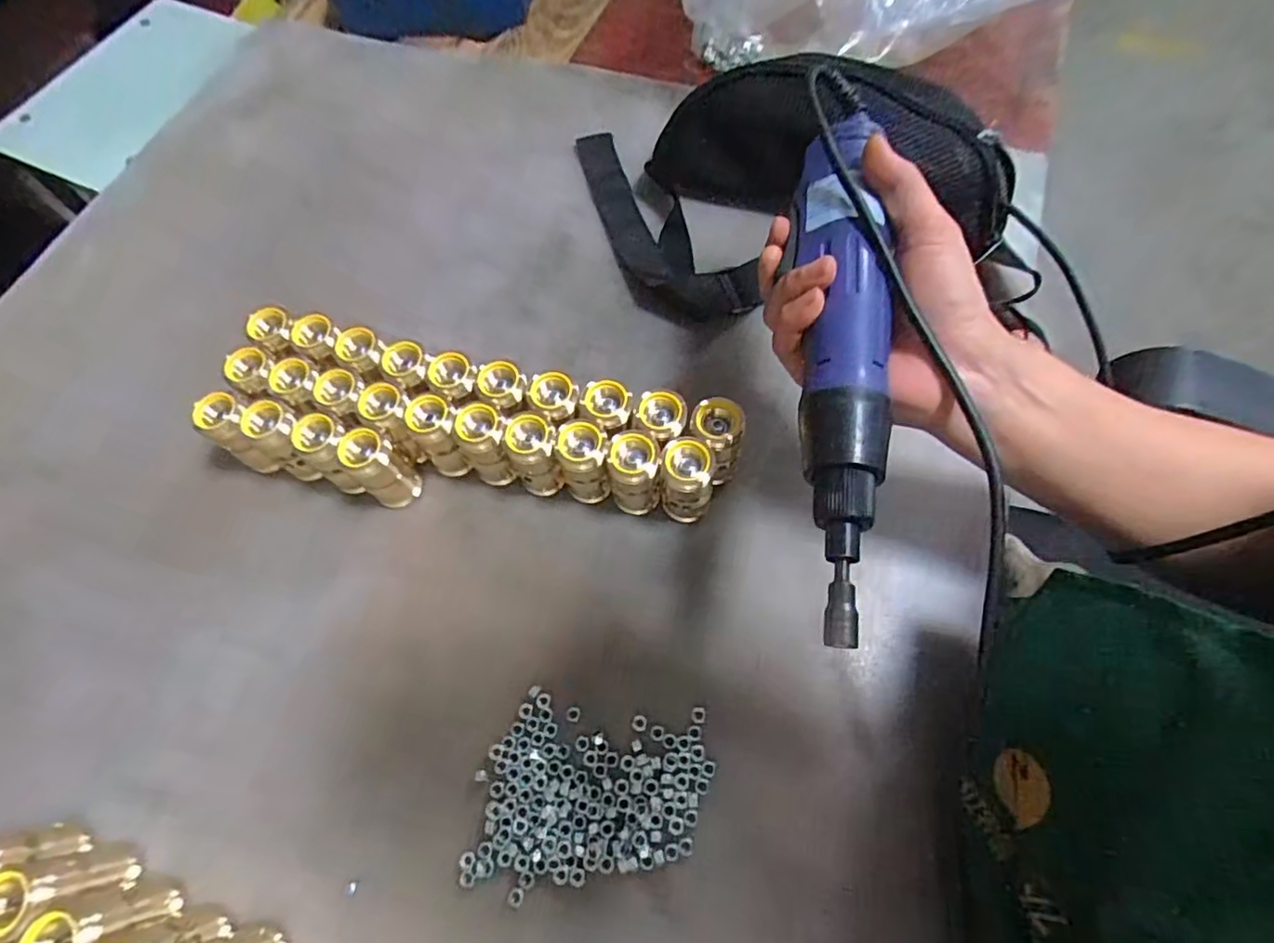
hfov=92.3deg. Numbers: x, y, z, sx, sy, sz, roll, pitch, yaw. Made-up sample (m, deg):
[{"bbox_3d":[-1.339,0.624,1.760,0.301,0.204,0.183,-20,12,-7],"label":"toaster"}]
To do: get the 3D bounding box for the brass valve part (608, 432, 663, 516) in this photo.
[{"bbox_3d":[-0.001,0.001,0.377,0.029,0.054,0.033,7,68,5],"label":"brass valve part"}]

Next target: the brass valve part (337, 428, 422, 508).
[{"bbox_3d":[-0.160,-0.001,0.387,0.026,0.060,0.031,-39,71,-13],"label":"brass valve part"}]

